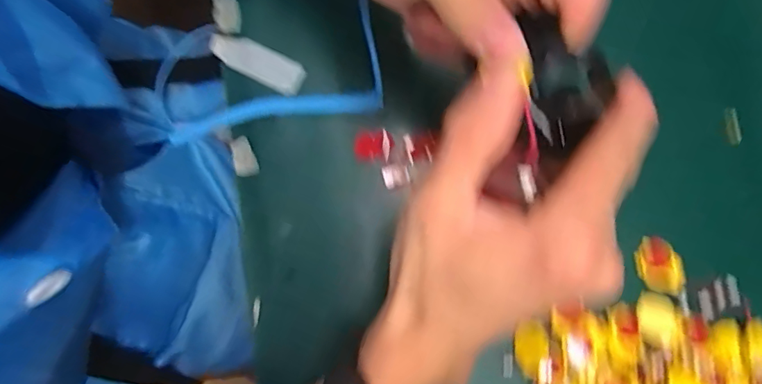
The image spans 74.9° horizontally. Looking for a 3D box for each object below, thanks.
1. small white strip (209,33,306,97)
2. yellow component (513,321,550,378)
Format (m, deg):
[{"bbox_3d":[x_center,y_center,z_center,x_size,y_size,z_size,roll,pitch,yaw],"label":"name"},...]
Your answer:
[{"bbox_3d":[-0.081,-0.085,0.324,0.066,0.004,0.022,28,83,3],"label":"small white strip"},{"bbox_3d":[0.088,0.092,0.290,0.018,0.008,0.030,0,83,0],"label":"yellow component"}]

